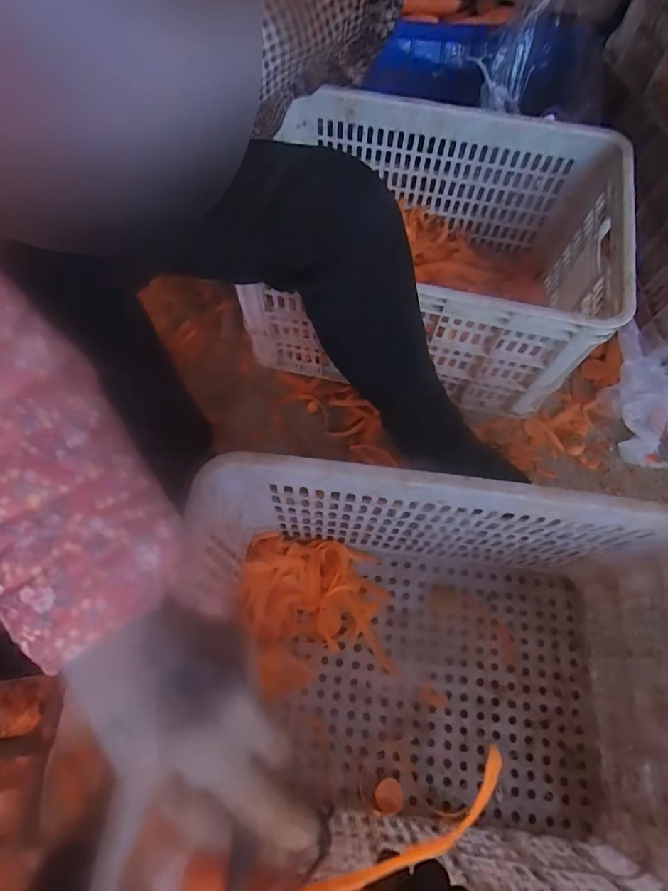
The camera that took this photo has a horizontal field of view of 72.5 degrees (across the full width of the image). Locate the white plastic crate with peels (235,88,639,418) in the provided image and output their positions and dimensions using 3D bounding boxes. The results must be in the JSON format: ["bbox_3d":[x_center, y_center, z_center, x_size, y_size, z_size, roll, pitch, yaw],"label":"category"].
[{"bbox_3d":[0.153,-0.260,0.670,0.437,0.280,0.290,9,67,2],"label":"white plastic crate with peels"}]

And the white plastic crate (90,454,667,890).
[{"bbox_3d":[0.118,0.243,0.487,0.506,0.278,0.341,8,67,1],"label":"white plastic crate"}]

